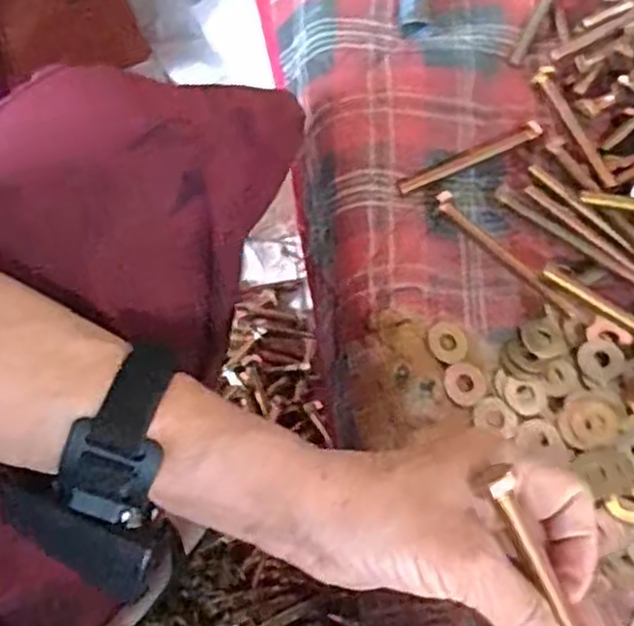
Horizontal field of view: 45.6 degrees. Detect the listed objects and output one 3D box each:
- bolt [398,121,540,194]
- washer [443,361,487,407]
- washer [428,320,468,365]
[{"bbox_3d":[0.097,-0.097,0.478,0.104,0.011,0.009,-25,72,-11],"label":"bolt"},{"bbox_3d":[0.083,0.040,0.421,0.025,0.004,0.024,1,68,-2],"label":"washer"},{"bbox_3d":[0.074,0.016,0.428,0.023,0.005,0.024,1,68,-2],"label":"washer"}]

